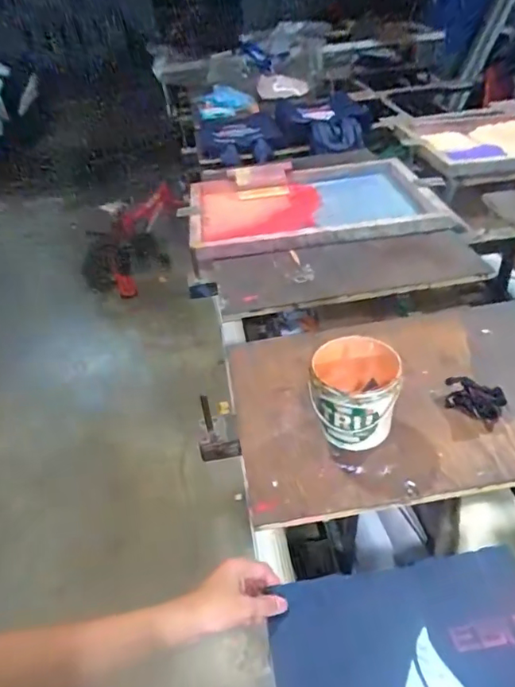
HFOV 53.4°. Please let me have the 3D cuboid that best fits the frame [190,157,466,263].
[{"bbox_3d":[0.143,-0.398,1.447,0.672,0.059,0.500,-9,39,-3],"label":"frame"}]

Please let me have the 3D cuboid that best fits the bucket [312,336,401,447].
[{"bbox_3d":[0.143,0.076,0.761,0.123,0.126,0.123,-4,39,3],"label":"bucket"}]

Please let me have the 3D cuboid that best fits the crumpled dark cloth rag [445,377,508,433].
[{"bbox_3d":[0.328,0.084,0.787,0.095,0.045,0.061,28,49,35],"label":"crumpled dark cloth rag"}]

